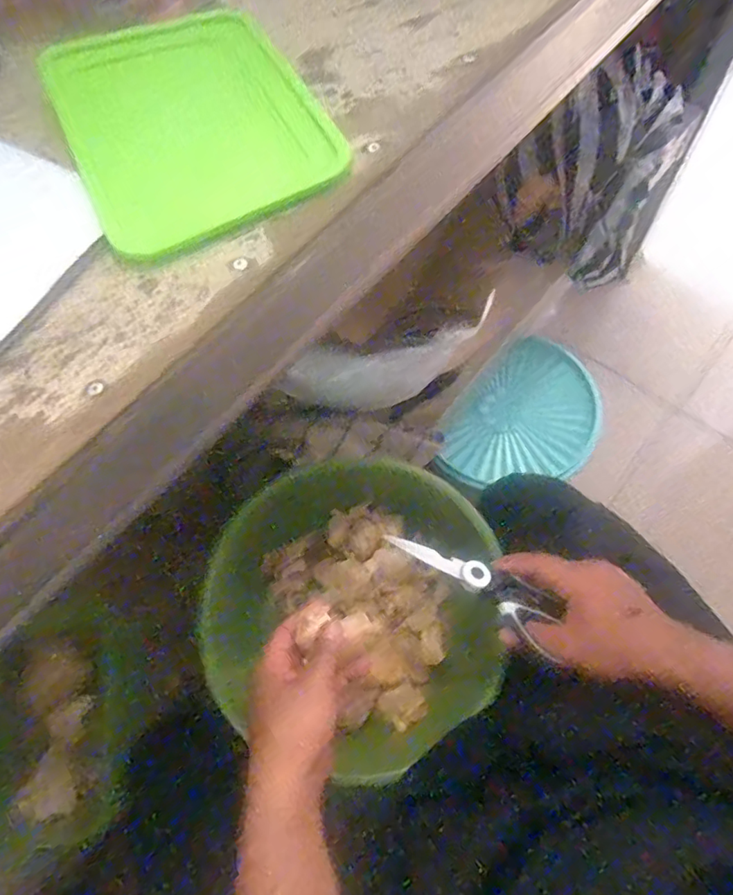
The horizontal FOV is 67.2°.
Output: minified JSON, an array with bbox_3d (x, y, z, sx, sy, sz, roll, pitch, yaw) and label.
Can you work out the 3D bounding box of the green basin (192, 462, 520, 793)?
[{"bbox_3d":[-0.022,0.173,0.579,0.310,0.131,0.307,-2,65,4],"label":"green basin"}]

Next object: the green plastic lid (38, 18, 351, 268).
[{"bbox_3d":[-0.112,-0.209,0.350,0.149,0.007,0.191,-26,70,-9],"label":"green plastic lid"}]

